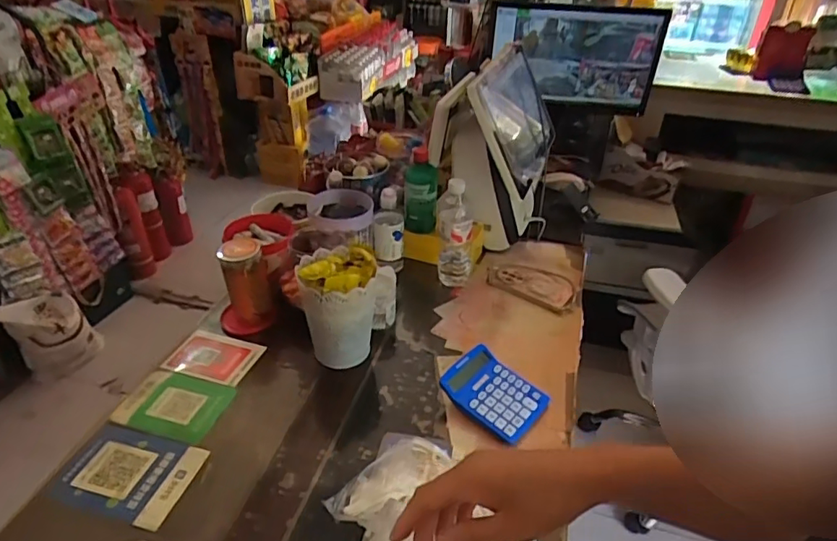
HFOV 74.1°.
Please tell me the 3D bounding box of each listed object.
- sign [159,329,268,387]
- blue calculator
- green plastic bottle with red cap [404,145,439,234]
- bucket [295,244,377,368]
[{"bbox_3d":[-0.356,0.149,0.965,0.151,0.008,0.100,10,37,15],"label":"sign"},{"bbox_3d":[0.119,0.189,0.864,0.146,0.039,0.114,26,42,32],"label":"blue calculator"},{"bbox_3d":[0.006,-0.163,1.139,0.068,0.171,0.051,3,35,3],"label":"green plastic bottle with red cap"},{"bbox_3d":[-0.132,0.067,0.930,0.123,0.183,0.124,0,35,-2],"label":"bucket"}]

